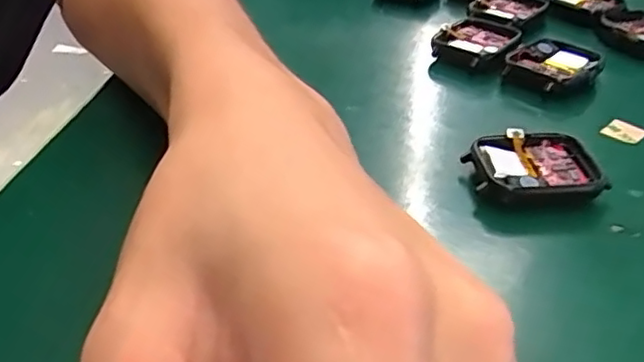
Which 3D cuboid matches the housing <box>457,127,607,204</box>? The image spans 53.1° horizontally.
[{"bbox_3d":[0.079,-0.004,0.242,0.048,0.014,0.034,5,35,4],"label":"housing"}]

